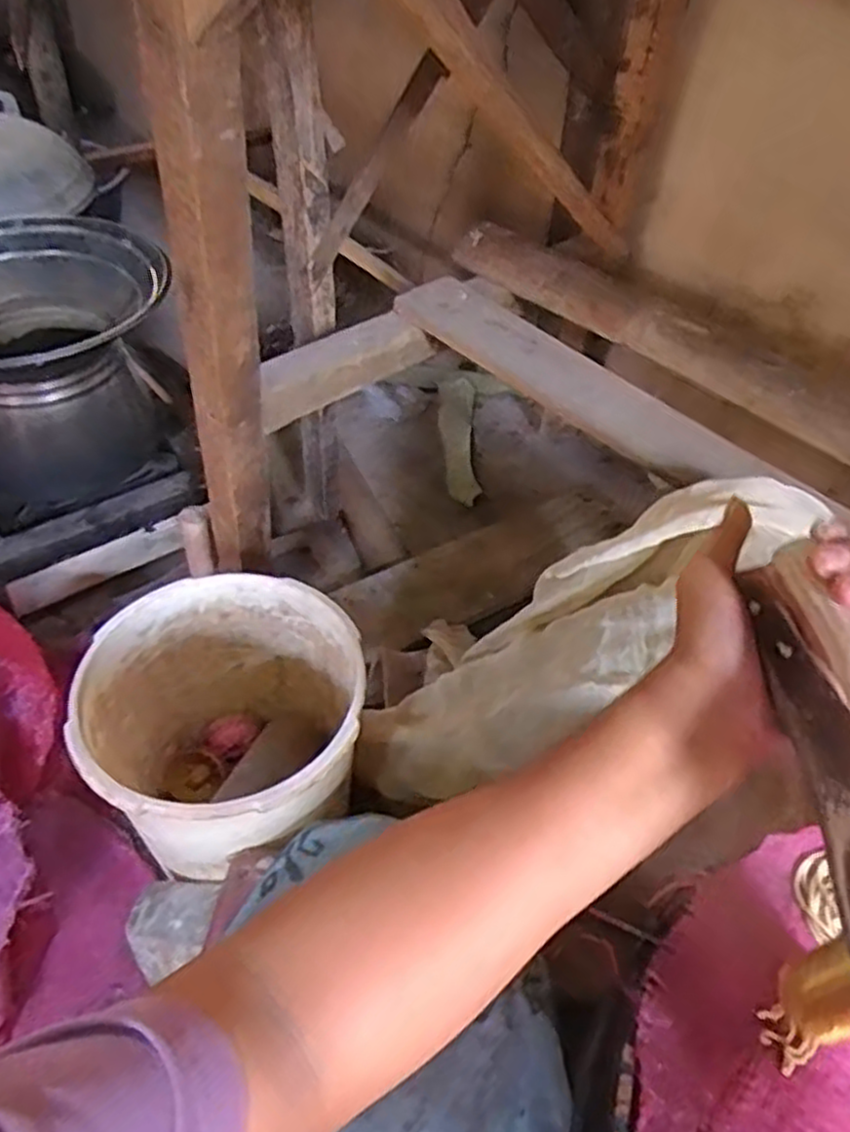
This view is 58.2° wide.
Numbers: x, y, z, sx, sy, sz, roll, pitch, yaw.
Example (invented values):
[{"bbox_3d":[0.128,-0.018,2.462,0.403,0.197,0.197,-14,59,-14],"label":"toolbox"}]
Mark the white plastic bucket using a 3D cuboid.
[{"bbox_3d":[-0.172,0.162,0.692,0.218,0.217,0.224,3,46,-3],"label":"white plastic bucket"}]

